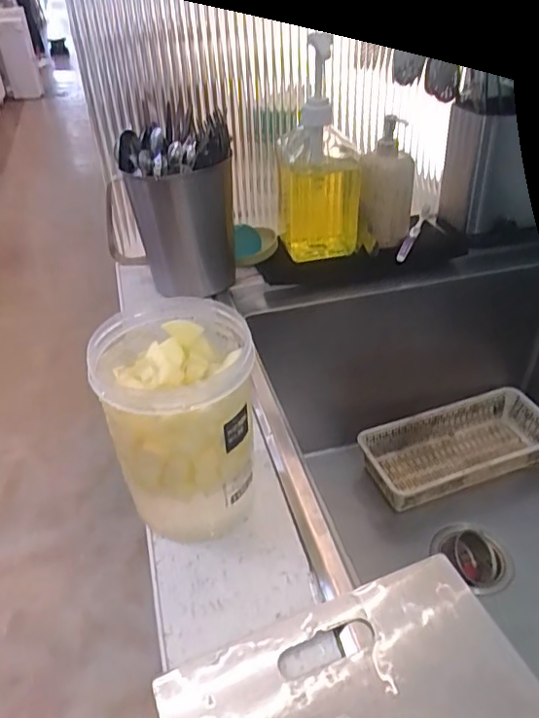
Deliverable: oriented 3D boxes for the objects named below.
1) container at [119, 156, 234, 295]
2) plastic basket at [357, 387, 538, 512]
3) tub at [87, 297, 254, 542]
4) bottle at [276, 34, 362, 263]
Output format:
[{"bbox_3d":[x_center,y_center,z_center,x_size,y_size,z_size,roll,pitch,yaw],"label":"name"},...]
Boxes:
[{"bbox_3d":[-0.117,-0.169,0.770,0.124,0.212,0.109,-11,38,-11],"label":"container"},{"bbox_3d":[0.305,0.143,0.904,0.307,0.059,0.135,-14,39,-14],"label":"plastic basket"},{"bbox_3d":[-0.071,0.052,0.454,0.108,0.162,0.115,-2,38,1],"label":"tub"},{"bbox_3d":[0.072,-0.292,0.803,0.117,0.280,0.100,-6,38,-4],"label":"bottle"}]

